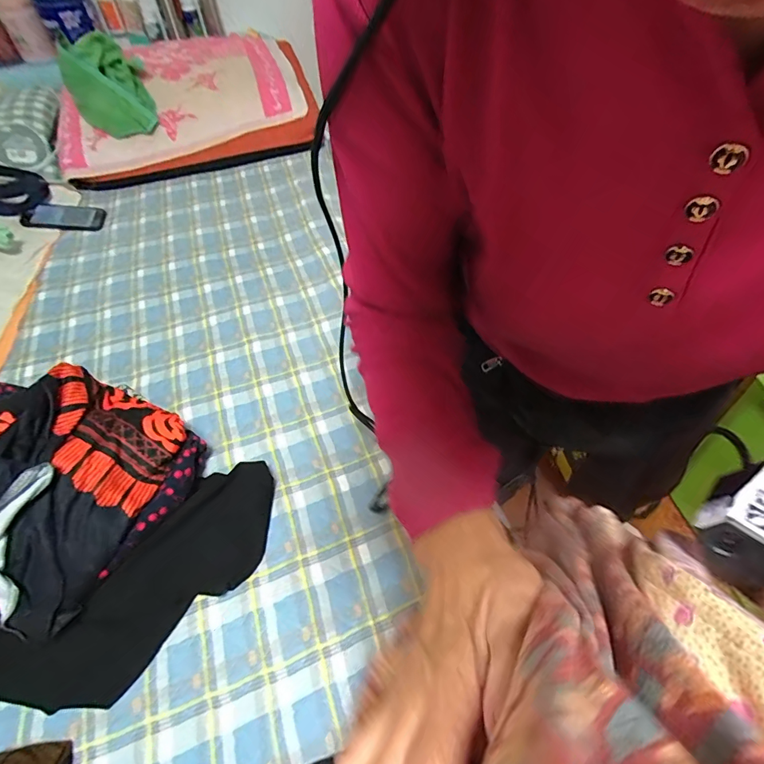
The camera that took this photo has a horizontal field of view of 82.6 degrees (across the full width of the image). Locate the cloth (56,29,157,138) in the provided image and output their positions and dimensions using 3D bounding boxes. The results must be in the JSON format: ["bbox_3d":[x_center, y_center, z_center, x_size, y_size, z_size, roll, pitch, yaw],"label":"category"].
[{"bbox_3d":[-0.718,-0.785,1.136,0.185,0.153,0.300,-26,57,-16],"label":"cloth"}]

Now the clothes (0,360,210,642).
[{"bbox_3d":[-0.447,0.125,0.539,0.323,0.125,0.297,10,55,10],"label":"clothes"}]

